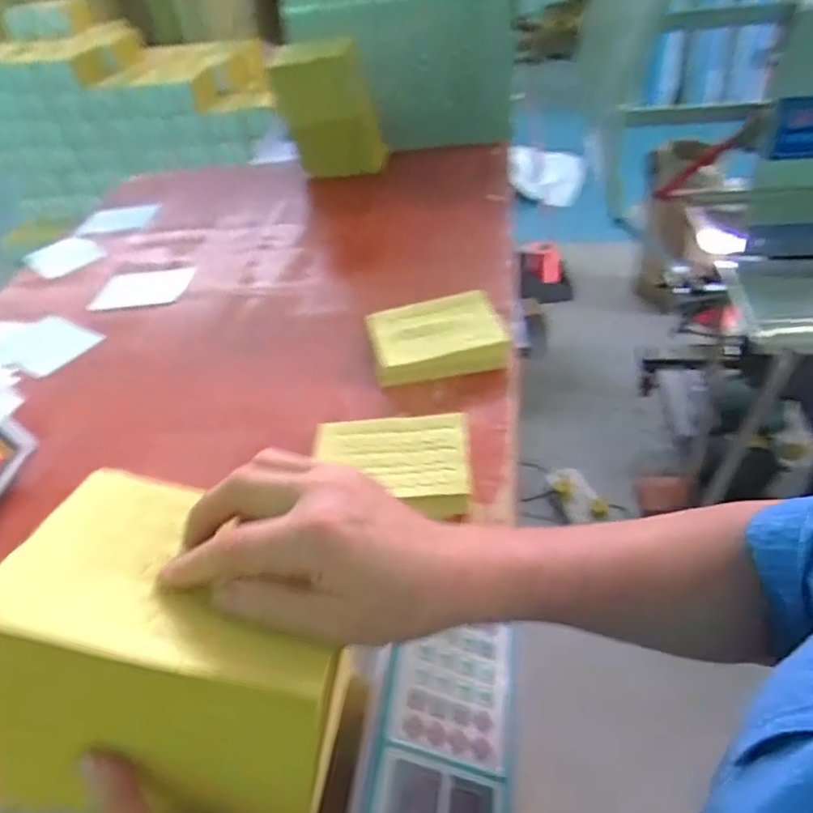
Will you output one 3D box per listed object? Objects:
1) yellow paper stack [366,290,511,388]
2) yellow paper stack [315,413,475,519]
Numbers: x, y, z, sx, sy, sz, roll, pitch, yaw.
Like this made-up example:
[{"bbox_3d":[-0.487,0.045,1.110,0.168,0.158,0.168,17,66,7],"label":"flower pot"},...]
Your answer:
[{"bbox_3d":[0.038,-0.094,0.847,0.167,0.040,0.138,-9,42,-2],"label":"yellow paper stack"},{"bbox_3d":[-0.016,0.060,0.681,0.163,0.033,0.118,-3,42,5],"label":"yellow paper stack"}]

